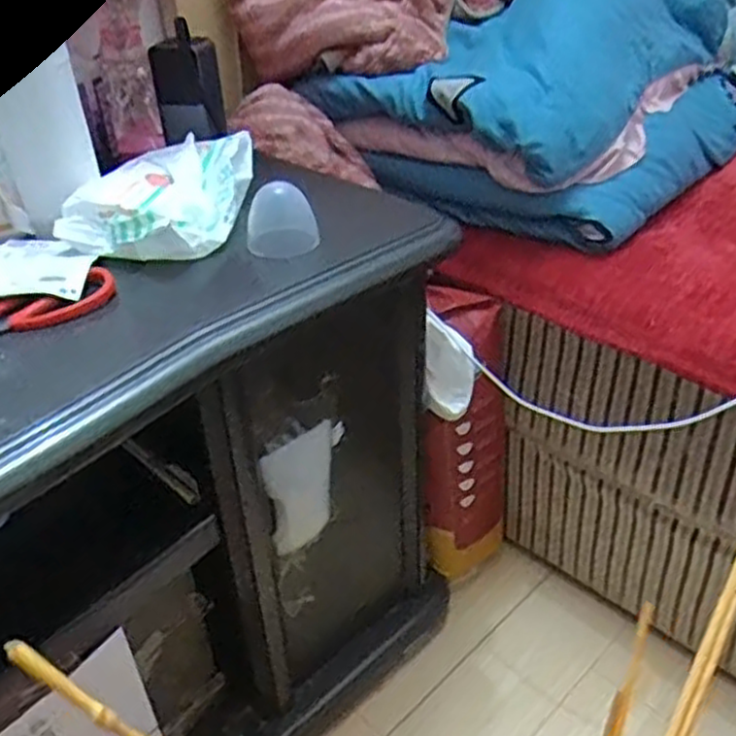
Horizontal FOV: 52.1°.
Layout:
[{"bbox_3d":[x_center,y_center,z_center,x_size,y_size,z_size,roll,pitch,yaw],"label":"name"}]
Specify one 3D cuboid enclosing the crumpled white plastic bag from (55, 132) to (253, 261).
[{"bbox_3d":[-0.174,-0.154,0.671,0.127,0.043,0.186,4,34,11],"label":"crumpled white plastic bag"}]

